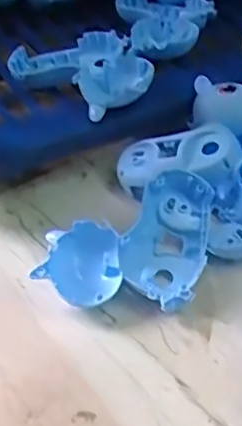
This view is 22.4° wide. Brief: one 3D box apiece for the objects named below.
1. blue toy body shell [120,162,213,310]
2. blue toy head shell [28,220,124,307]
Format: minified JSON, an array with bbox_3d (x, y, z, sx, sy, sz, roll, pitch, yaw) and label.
[{"bbox_3d":[0.043,0.018,0.510,0.064,0.045,0.125,15,46,15],"label":"blue toy body shell"},{"bbox_3d":[-0.033,0.044,0.489,0.064,0.037,0.063,7,44,7],"label":"blue toy head shell"}]

